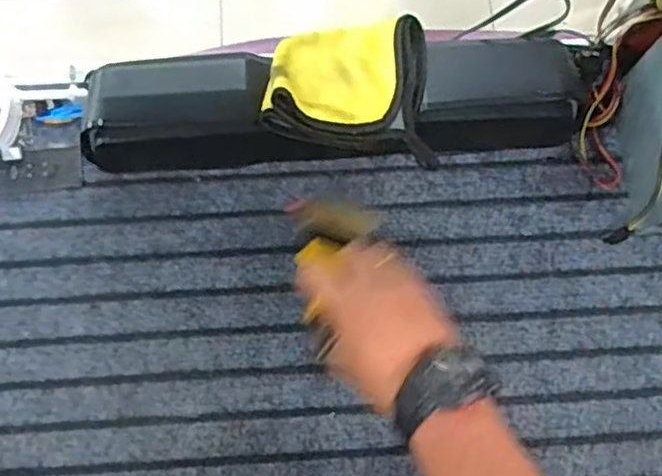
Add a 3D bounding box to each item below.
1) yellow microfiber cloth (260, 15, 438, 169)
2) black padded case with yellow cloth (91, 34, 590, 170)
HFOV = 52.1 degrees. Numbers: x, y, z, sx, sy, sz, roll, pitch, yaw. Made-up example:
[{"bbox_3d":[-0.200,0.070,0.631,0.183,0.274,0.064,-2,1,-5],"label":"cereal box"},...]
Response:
[{"bbox_3d":[0.019,-0.128,0.548,0.133,0.042,0.114,7,77,2],"label":"yellow microfiber cloth"},{"bbox_3d":[0.013,-0.108,0.586,0.428,0.090,0.092,-3,77,-1],"label":"black padded case with yellow cloth"}]

